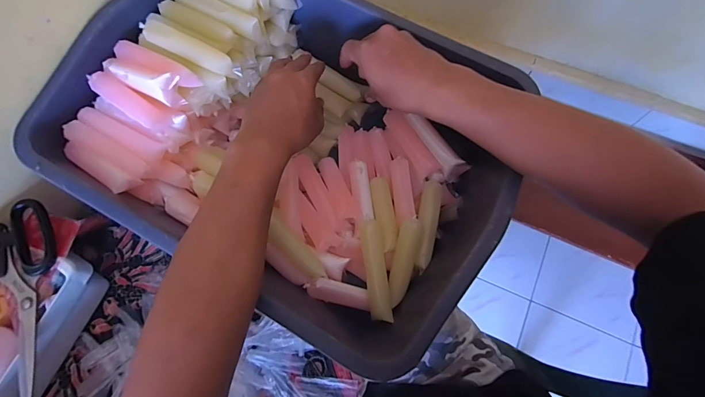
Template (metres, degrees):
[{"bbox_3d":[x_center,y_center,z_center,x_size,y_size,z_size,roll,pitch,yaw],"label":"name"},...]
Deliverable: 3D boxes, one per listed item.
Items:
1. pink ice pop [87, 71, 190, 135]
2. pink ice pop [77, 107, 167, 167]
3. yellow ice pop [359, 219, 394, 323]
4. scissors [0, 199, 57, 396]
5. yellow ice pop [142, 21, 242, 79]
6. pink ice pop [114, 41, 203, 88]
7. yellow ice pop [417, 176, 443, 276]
[{"bbox_3d":[-0.252,-0.108,0.422,0.118,0.022,0.033,31,77,-4],"label":"pink ice pop"},{"bbox_3d":[-0.268,-0.073,0.419,0.107,0.017,0.028,26,77,8],"label":"pink ice pop"},{"bbox_3d":[0.028,0.085,0.429,0.026,0.028,0.115,-9,74,-1],"label":"yellow ice pop"},{"bbox_3d":[-0.341,0.105,0.381,0.074,0.017,0.204,-28,76,-6],"label":"scissors"},{"bbox_3d":[-0.188,-0.173,0.424,0.113,0.029,0.023,25,77,8],"label":"yellow ice pop"},{"bbox_3d":[-0.230,-0.158,0.415,0.114,0.026,0.030,27,77,9],"label":"pink ice pop"},{"bbox_3d":[0.098,0.033,0.458,0.026,0.022,0.120,7,75,4],"label":"yellow ice pop"}]

